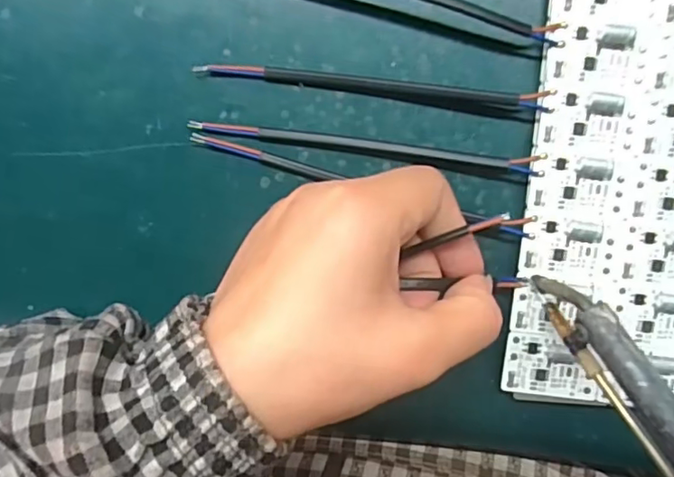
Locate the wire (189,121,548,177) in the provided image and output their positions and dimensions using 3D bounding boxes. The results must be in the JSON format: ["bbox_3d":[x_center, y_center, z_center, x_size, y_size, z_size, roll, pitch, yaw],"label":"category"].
[{"bbox_3d":[0.012,-0.039,0.236,0.143,0.008,0.007,8,96,1],"label":"wire"}]

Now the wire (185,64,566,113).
[{"bbox_3d":[0.014,-0.063,0.233,0.144,0.008,0.007,7,96,1],"label":"wire"}]

